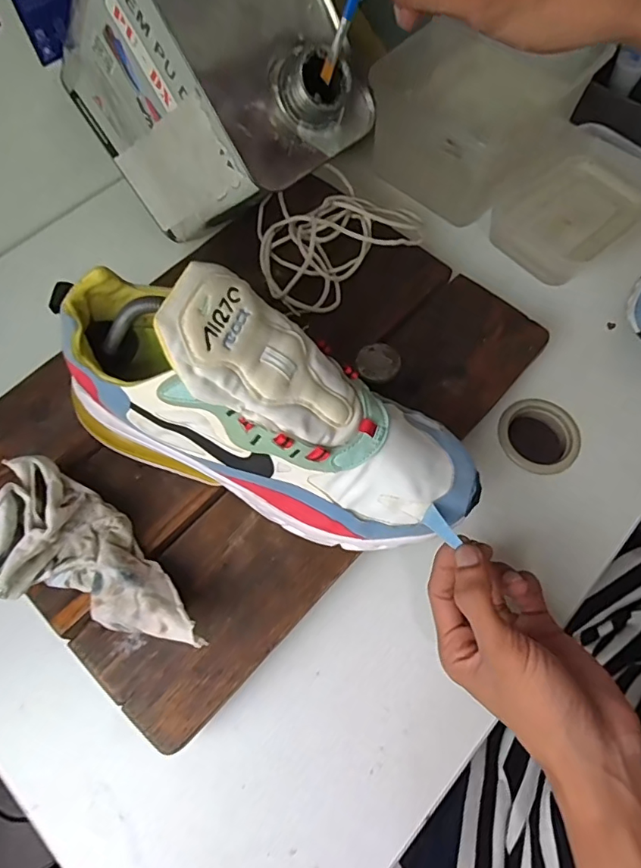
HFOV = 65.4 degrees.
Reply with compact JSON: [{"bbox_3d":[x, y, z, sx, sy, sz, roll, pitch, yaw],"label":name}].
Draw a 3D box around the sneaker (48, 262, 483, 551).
[{"bbox_3d":[-0.029,-0.013,0.282,0.249,0.147,0.091,18,69,8],"label":"sneaker"}]

